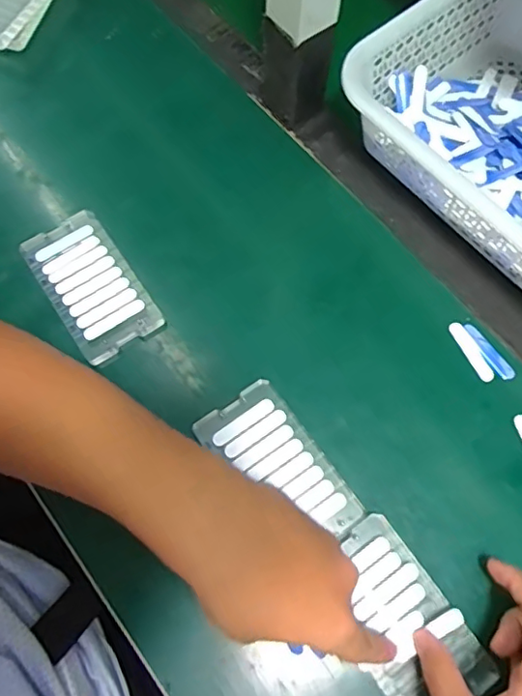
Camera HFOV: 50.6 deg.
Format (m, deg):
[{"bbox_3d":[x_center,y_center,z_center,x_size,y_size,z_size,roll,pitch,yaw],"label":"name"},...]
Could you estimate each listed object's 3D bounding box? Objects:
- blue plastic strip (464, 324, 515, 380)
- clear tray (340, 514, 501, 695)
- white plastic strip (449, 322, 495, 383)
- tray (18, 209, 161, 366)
[{"bbox_3d":[0.178,0.002,0.432,0.013,0.004,0.052,-32,72,-12],"label":"blue plastic strip"},{"bbox_3d":[0.091,0.179,0.361,0.066,0.013,0.120,-34,73,-13],"label":"clear tray"},{"bbox_3d":[0.165,0.003,0.430,0.013,0.004,0.052,-24,71,-9],"label":"white plastic strip"},{"bbox_3d":[-0.137,-0.051,0.449,0.066,0.019,0.122,-33,73,-12],"label":"tray"}]

